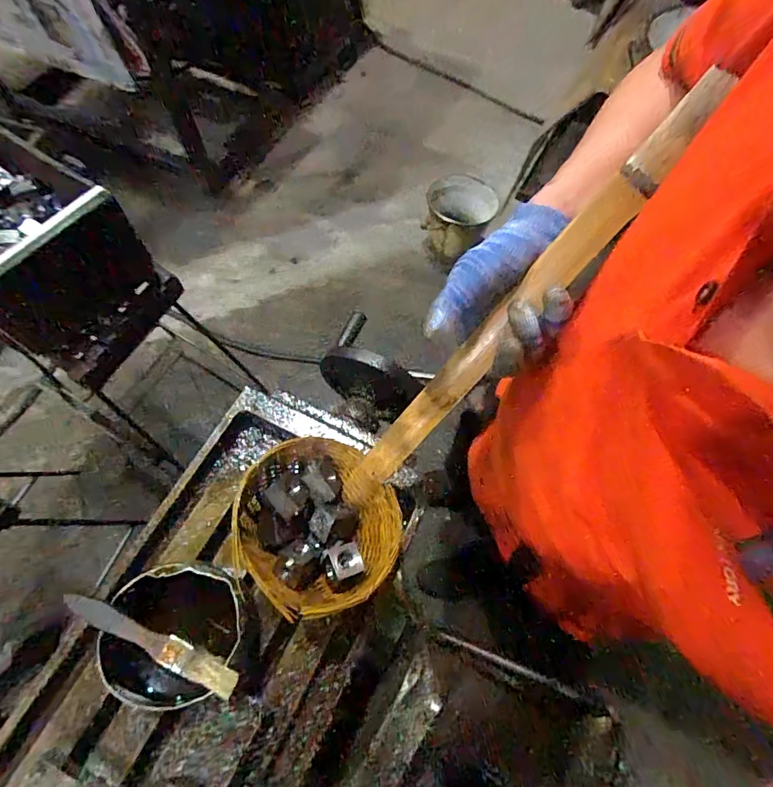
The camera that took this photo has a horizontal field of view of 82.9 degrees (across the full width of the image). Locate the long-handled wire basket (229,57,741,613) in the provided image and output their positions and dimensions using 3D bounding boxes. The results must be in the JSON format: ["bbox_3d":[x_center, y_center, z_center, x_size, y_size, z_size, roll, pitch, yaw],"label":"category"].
[{"bbox_3d":[0.043,-0.003,0.316,0.450,0.096,0.141,-47,73,19],"label":"long-handled wire basket"}]

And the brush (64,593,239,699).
[{"bbox_3d":[-0.183,0.190,0.336,0.149,0.006,0.021,21,68,7],"label":"brush"}]

